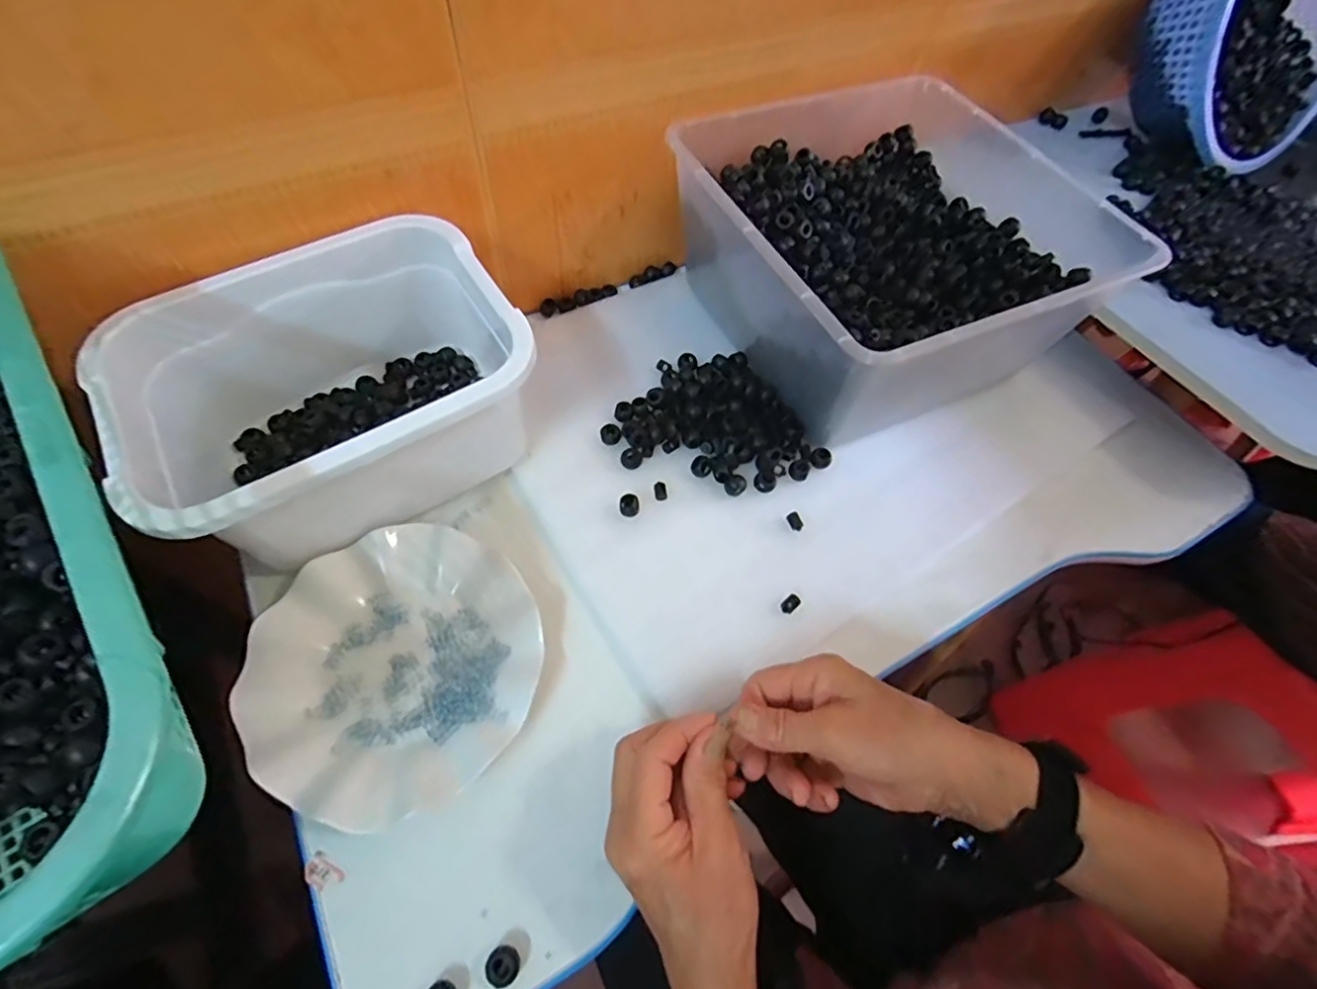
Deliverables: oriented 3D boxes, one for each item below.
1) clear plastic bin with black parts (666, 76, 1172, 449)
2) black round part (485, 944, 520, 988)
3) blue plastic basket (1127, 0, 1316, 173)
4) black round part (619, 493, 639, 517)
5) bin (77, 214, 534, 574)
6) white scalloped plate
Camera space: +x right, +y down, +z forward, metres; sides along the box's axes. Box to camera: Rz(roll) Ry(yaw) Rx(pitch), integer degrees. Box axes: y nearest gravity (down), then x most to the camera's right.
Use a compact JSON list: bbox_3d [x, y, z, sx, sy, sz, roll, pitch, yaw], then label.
[{"bbox_3d":[0.201,-0.217,0.535,0.327,0.141,0.306,-22,63,-17],"label":"clear plastic bin with black parts"},{"bbox_3d":[-0.084,0.254,0.317,0.017,0.010,0.017,2,59,-4],"label":"black round part"},{"bbox_3d":[0.656,-0.509,0.653,0.270,0.286,0.117,-31,35,-10],"label":"blue plastic basket"},{"bbox_3d":[-0.022,0.008,0.458,0.015,0.009,0.018,-4,59,-7],"label":"black round part"},{"bbox_3d":[-0.223,-0.065,0.419,0.243,0.119,0.186,-28,65,-20],"label":"bin"},{"bbox_3d":[-0.172,0.109,0.387,0.179,0.017,0.177,2,59,-4],"label":"white scalloped plate"}]

